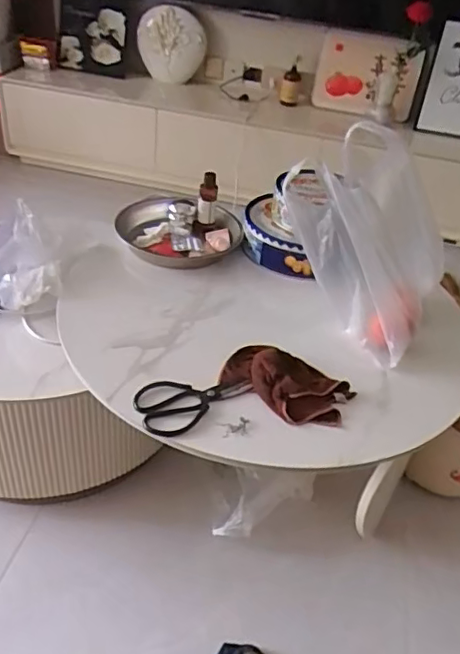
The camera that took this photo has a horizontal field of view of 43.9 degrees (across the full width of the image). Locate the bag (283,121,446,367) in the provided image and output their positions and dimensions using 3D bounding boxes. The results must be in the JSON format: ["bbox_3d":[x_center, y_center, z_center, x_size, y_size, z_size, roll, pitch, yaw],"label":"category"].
[{"bbox_3d":[0.243,-0.172,1.040,0.300,0.289,0.217,30,43,26],"label":"bag"}]

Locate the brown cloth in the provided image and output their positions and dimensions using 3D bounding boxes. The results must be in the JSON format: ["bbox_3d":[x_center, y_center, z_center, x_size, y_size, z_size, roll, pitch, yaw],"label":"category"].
[{"bbox_3d":[0.089,0.088,0.920,0.199,0.026,0.114,29,43,25],"label":"brown cloth"}]

